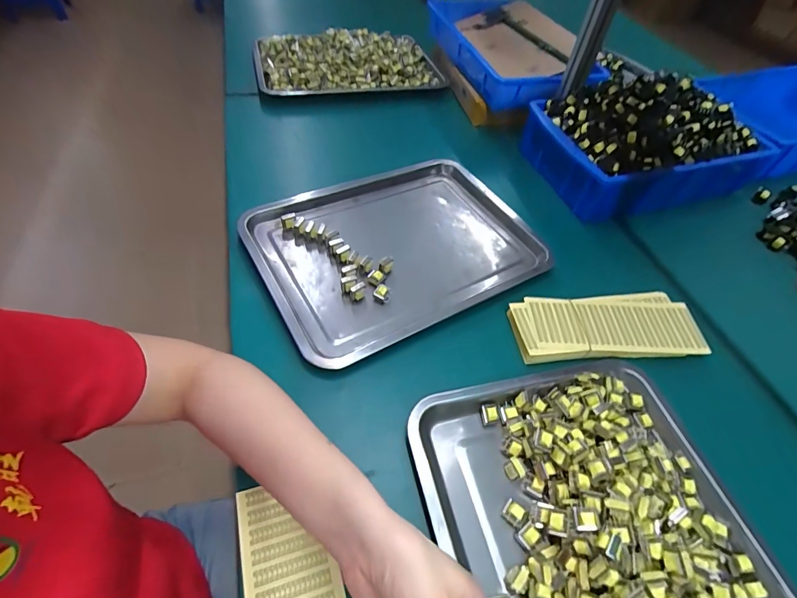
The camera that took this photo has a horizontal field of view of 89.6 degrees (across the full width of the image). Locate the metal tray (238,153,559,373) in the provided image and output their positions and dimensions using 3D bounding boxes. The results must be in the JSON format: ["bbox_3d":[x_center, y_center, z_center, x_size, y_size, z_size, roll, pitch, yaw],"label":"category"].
[{"bbox_3d":[0.005,-0.080,0.575,0.389,0.044,0.278,-24,58,-21],"label":"metal tray"}]

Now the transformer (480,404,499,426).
[{"bbox_3d":[0.096,0.121,0.425,0.017,0.014,0.020,-5,53,-9],"label":"transformer"}]

